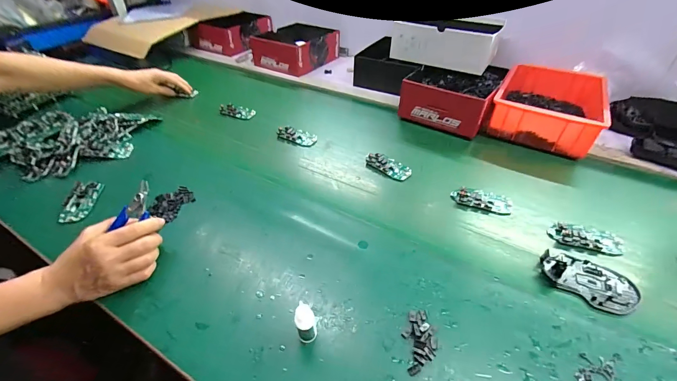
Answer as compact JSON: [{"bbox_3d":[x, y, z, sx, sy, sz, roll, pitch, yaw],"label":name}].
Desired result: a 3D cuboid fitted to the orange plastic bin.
[{"bbox_3d":[0.482,-0.195,0.723,0.197,0.092,0.275,25,48,25],"label":"orange plastic bin"}]

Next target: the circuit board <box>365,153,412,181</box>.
[{"bbox_3d":[0.099,-0.049,0.617,0.094,0.013,0.041,31,51,30],"label":"circuit board"}]

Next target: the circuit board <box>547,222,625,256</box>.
[{"bbox_3d":[0.382,0.071,0.481,0.098,0.008,0.046,13,44,14],"label":"circuit board"}]

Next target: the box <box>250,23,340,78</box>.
[{"bbox_3d":[-0.135,-0.472,1.031,0.204,0.088,0.232,22,45,24],"label":"box"}]

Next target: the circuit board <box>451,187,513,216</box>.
[{"bbox_3d":[0.250,0.014,0.546,0.098,0.011,0.046,17,45,18],"label":"circuit board"}]

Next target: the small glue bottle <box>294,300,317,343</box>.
[{"bbox_3d":[-0.037,0.152,0.356,0.021,0.059,0.019,2,42,3],"label":"small glue bottle"}]

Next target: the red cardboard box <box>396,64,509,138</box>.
[{"bbox_3d":[0.282,-0.238,0.769,0.192,0.096,0.236,24,47,24],"label":"red cardboard box"}]

